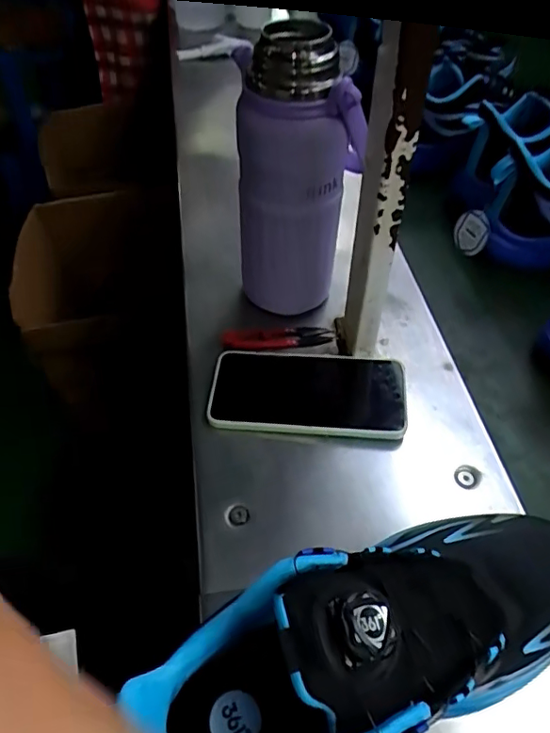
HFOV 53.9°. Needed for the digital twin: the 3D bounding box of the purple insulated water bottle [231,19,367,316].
[{"bbox_3d":[0.019,-0.142,0.446,0.099,0.226,0.077,1,50,2],"label":"purple insulated water bottle"}]

